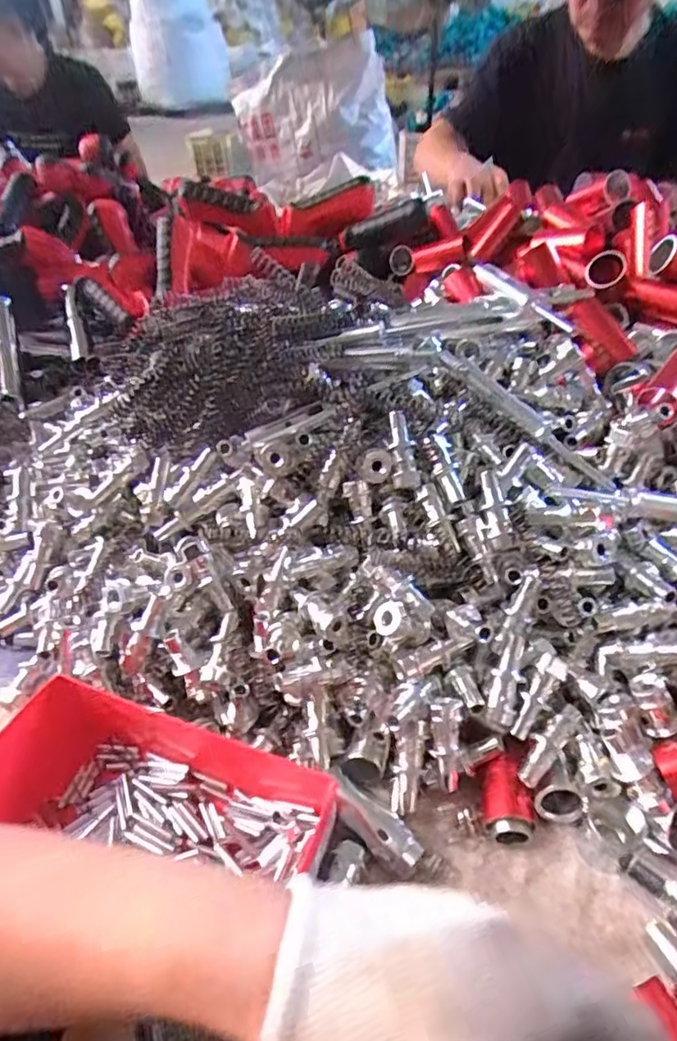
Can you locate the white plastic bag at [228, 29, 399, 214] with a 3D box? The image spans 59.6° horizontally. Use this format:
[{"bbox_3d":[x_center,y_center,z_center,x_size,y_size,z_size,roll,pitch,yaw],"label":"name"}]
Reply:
[{"bbox_3d":[-0.054,-0.960,1.433,0.392,0.293,0.254,-4,42,-1],"label":"white plastic bag"}]

